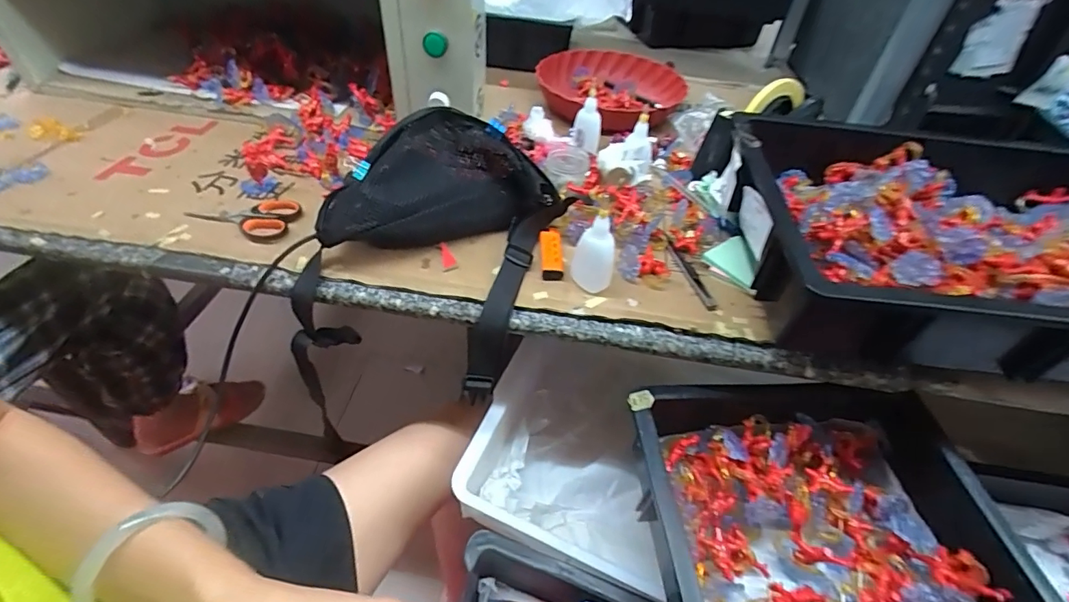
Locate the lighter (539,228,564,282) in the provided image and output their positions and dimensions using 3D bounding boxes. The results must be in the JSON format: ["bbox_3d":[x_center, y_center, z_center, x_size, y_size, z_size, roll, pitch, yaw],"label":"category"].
[{"bbox_3d":[0.018,-0.051,0.521,0.022,0.014,0.074,1,45,-5],"label":"lighter"}]

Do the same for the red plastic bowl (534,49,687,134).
[{"bbox_3d":[0.126,-0.354,0.822,0.245,0.053,0.253,3,45,-3],"label":"red plastic bowl"}]

